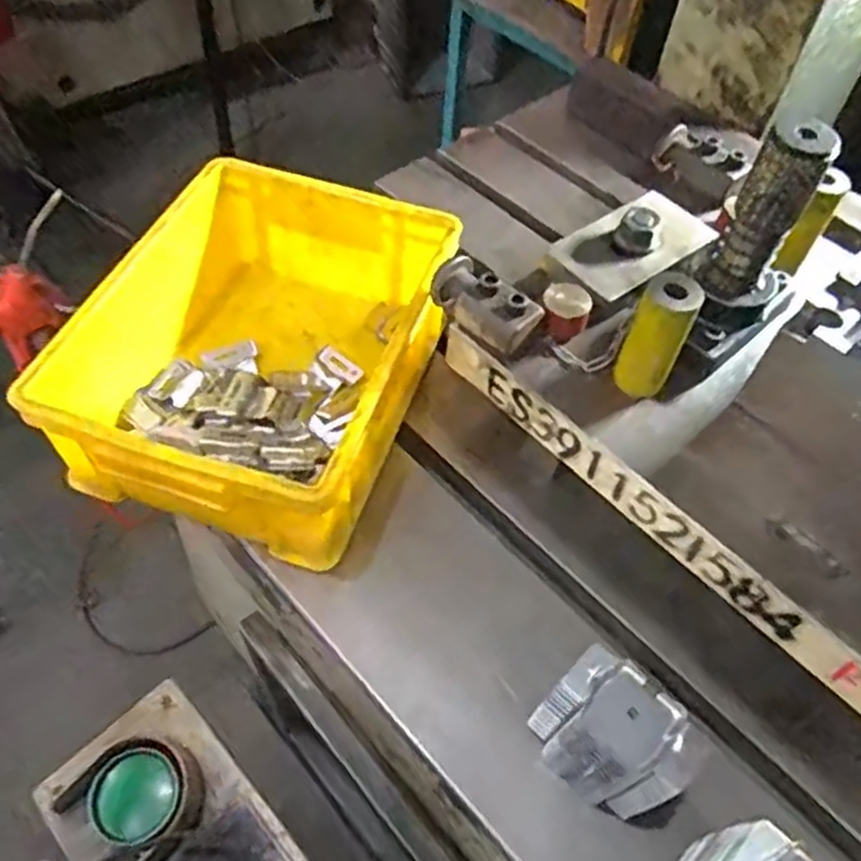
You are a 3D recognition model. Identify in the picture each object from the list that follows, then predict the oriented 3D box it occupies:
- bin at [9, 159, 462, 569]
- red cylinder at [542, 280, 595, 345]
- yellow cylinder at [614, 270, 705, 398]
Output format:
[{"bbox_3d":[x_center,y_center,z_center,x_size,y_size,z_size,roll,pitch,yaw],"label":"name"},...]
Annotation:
[{"bbox_3d":[-0.150,-0.066,0.677,0.261,0.137,0.341,17,54,8],"label":"bin"},{"bbox_3d":[0.110,-0.095,0.608,0.038,0.034,0.034,19,54,9],"label":"red cylinder"},{"bbox_3d":[0.169,-0.069,0.560,0.042,0.093,0.040,25,55,13],"label":"yellow cylinder"}]

